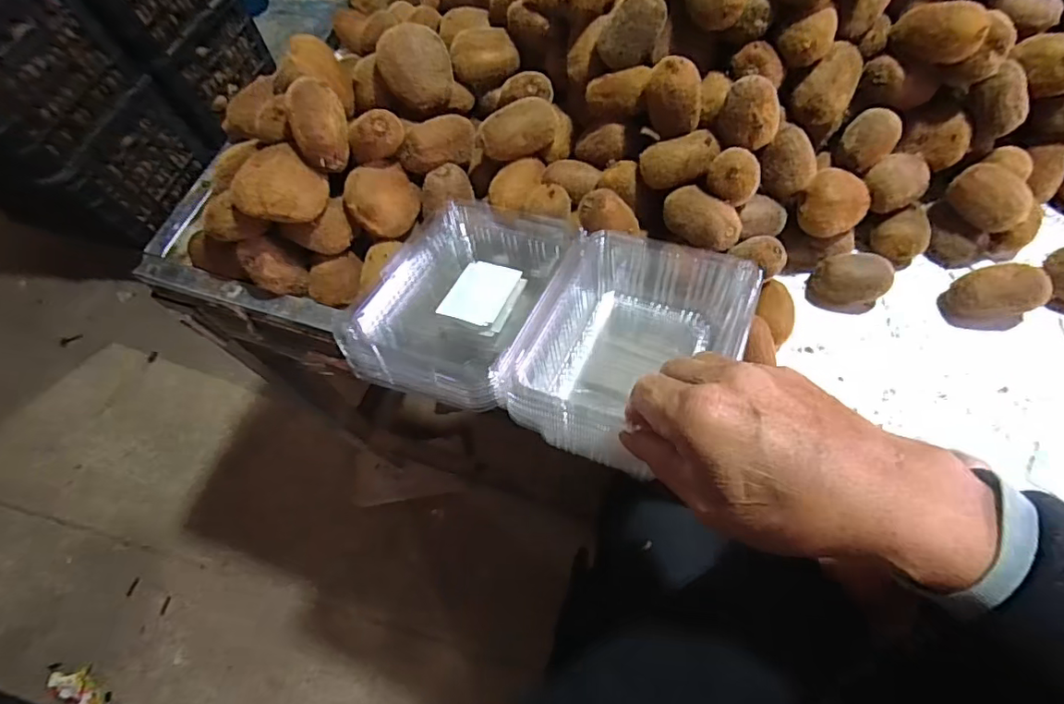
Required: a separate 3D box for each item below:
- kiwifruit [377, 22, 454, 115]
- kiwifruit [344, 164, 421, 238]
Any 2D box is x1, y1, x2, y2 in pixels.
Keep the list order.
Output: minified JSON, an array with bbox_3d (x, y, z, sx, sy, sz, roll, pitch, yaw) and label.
[{"bbox_3d":[-0.104,-0.260,0.487,0.066,0.048,0.069,-12,64,-2],"label":"kiwifruit"},{"bbox_3d":[-0.126,-0.130,0.463,0.058,0.043,0.050,-29,66,-10],"label":"kiwifruit"}]

